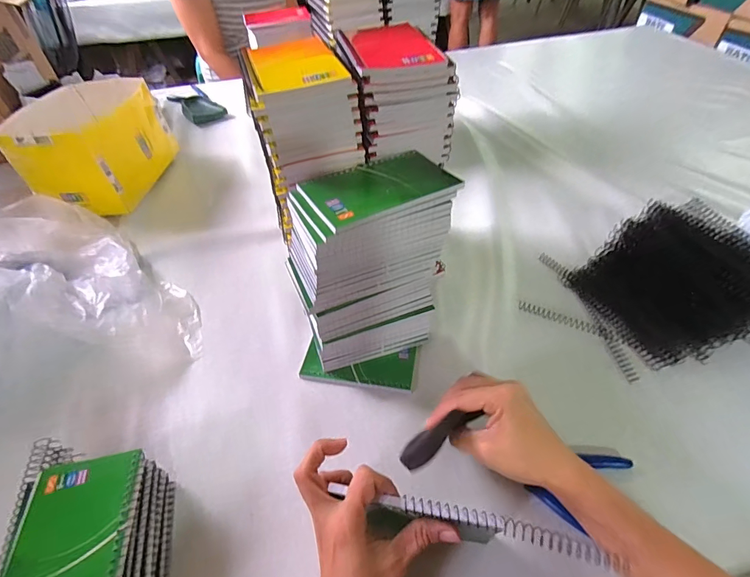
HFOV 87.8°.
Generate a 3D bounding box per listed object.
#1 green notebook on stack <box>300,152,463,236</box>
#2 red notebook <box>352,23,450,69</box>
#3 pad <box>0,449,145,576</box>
[{"bbox_3d":[0.005,-0.094,0.354,0.131,0.007,0.077,-25,52,-17],"label":"green notebook on stack"},{"bbox_3d":[0.018,-0.246,0.394,0.074,0.007,0.123,-13,49,-8],"label":"red notebook"},{"bbox_3d":[-0.230,0.194,0.288,0.083,0.011,0.133,-11,49,-6],"label":"pad"}]

